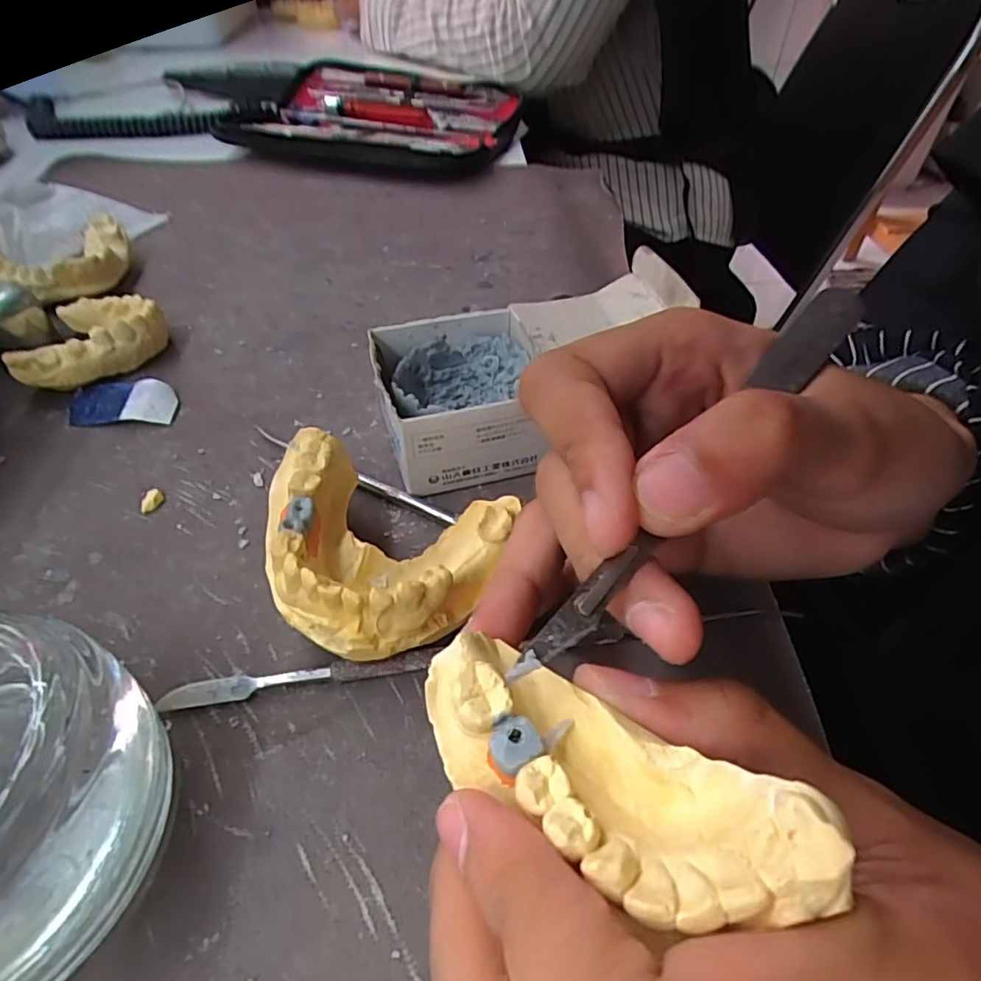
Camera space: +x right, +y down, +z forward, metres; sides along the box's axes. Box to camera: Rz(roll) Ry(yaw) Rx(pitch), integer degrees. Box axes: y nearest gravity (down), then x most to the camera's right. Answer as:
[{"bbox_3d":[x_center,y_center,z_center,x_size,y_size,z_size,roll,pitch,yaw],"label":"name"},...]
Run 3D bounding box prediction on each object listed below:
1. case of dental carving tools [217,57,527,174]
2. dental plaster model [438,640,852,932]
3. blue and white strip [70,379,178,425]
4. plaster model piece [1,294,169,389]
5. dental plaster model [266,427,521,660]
[{"bbox_3d":[-0.092,-0.297,0.466,0.211,0.031,0.189,7,47,8],"label":"case of dental carving tools"},{"bbox_3d":[0.016,0.042,0.088,0.063,0.018,0.024,14,43,41],"label":"dental plaster model"},{"bbox_3d":[-0.144,-0.035,0.228,0.041,0.007,0.020,1,47,2],"label":"blue and white strip"},{"bbox_3d":[-0.171,-0.066,0.247,0.057,0.019,0.052,-31,54,-25],"label":"plaster model piece"},{"bbox_3d":[-0.033,0.019,0.163,0.071,0.037,0.062,11,48,11],"label":"dental plaster model"}]

